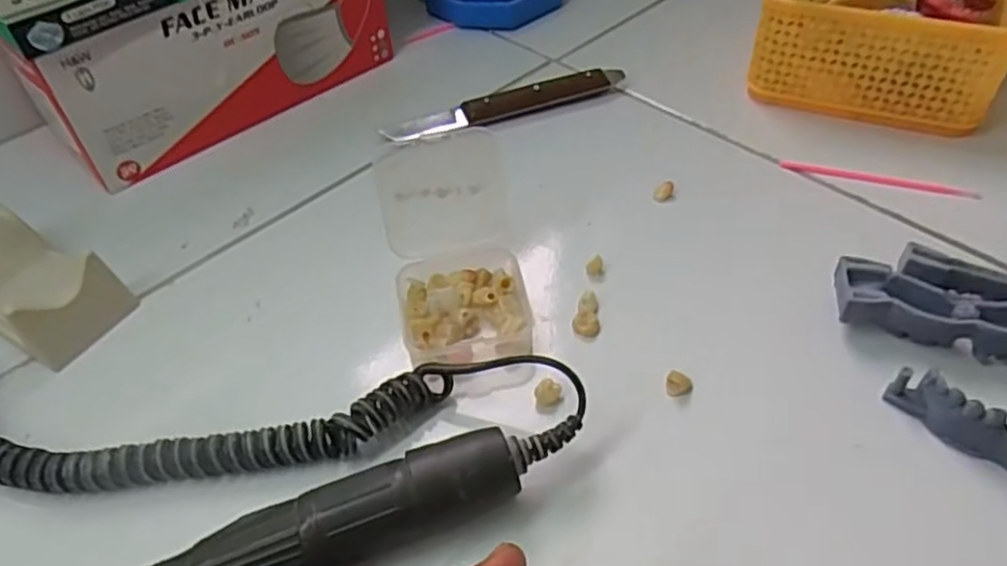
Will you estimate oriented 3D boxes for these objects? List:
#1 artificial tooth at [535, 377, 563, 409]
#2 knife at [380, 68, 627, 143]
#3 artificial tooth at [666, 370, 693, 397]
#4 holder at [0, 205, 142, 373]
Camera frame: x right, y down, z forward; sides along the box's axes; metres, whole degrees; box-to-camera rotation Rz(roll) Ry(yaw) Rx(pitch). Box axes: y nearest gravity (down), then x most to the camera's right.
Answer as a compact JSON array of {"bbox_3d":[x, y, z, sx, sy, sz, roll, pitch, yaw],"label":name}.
[{"bbox_3d":[0.018,0.045,0.295,0.011,0.010,0.007,-14,48,-8],"label":"artificial tooth"},{"bbox_3d":[0.003,-0.105,0.433,0.148,0.016,0.017,-17,48,-11],"label":"knife"},{"bbox_3d":[0.072,0.041,0.296,0.010,0.006,0.010,7,49,11],"label":"artificial tooth"},{"bbox_3d":[-0.223,-0.001,0.339,0.084,0.030,0.050,25,54,24],"label":"holder"}]

